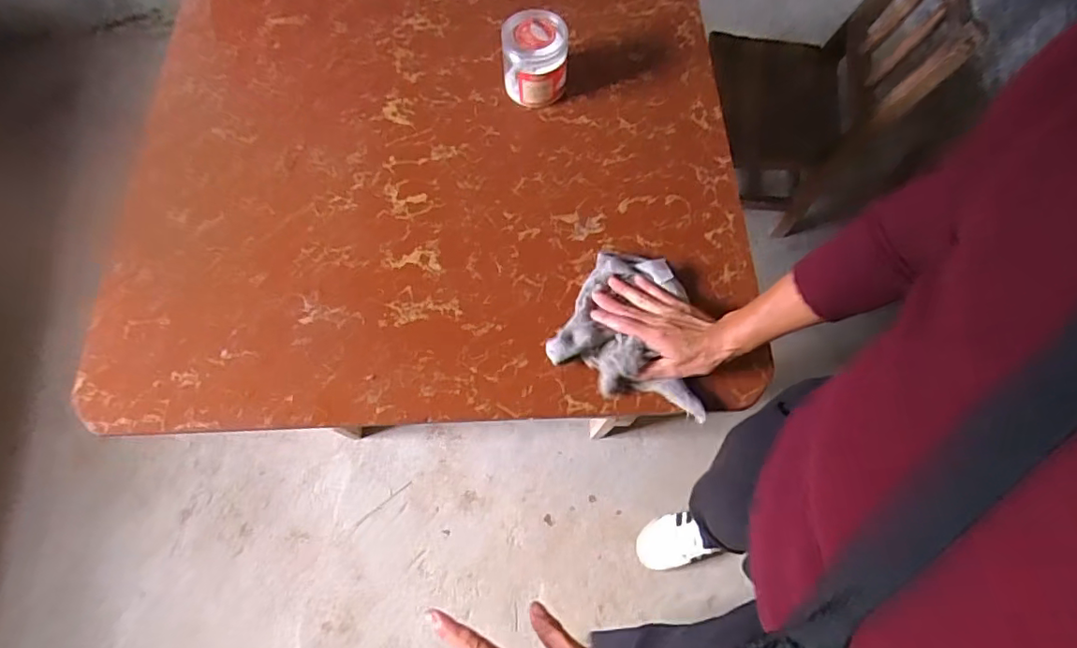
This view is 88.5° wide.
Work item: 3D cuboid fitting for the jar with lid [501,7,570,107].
[{"bbox_3d":[-0.005,-0.354,0.741,0.083,0.094,0.078,0,69,0],"label":"jar with lid"}]

